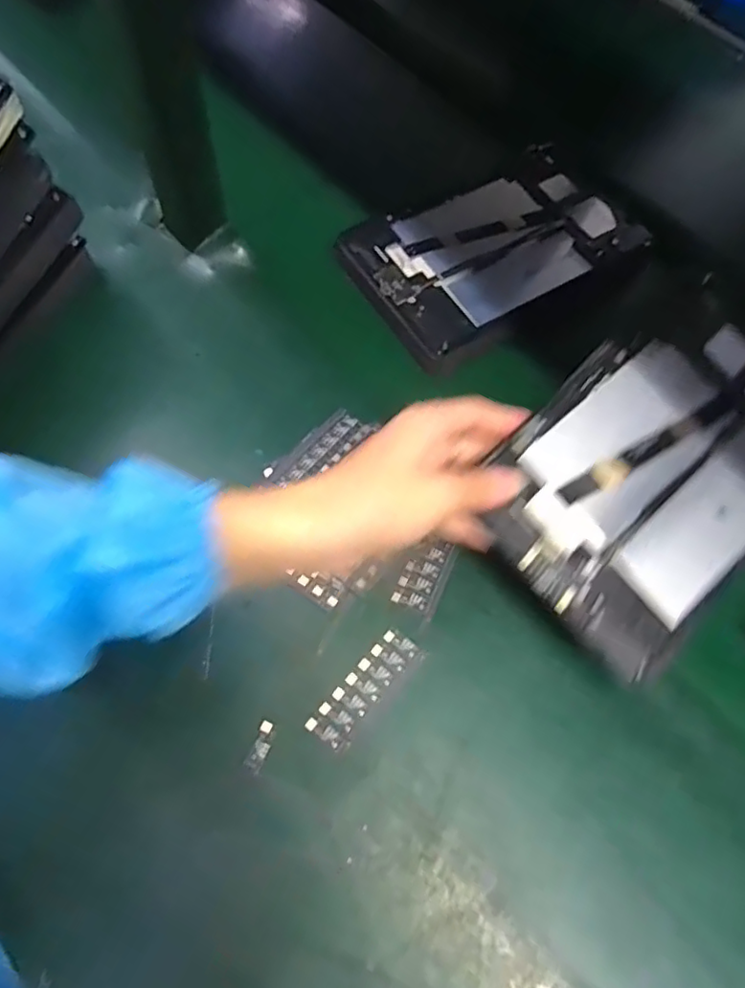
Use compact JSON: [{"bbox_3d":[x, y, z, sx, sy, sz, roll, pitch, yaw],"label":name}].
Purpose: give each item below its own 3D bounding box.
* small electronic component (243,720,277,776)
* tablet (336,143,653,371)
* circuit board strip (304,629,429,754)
[{"bbox_3d":[-0.067,0.154,0.371,0.011,0.004,0.029,23,67,6],"label":"small electronic component"},{"bbox_3d":[0.106,-0.217,0.534,0.246,0.007,0.151,-31,70,-16],"label":"tablet"},{"bbox_3d":[-0.004,0.122,0.385,0.029,0.004,0.081,42,70,13],"label":"circuit board strip"}]

